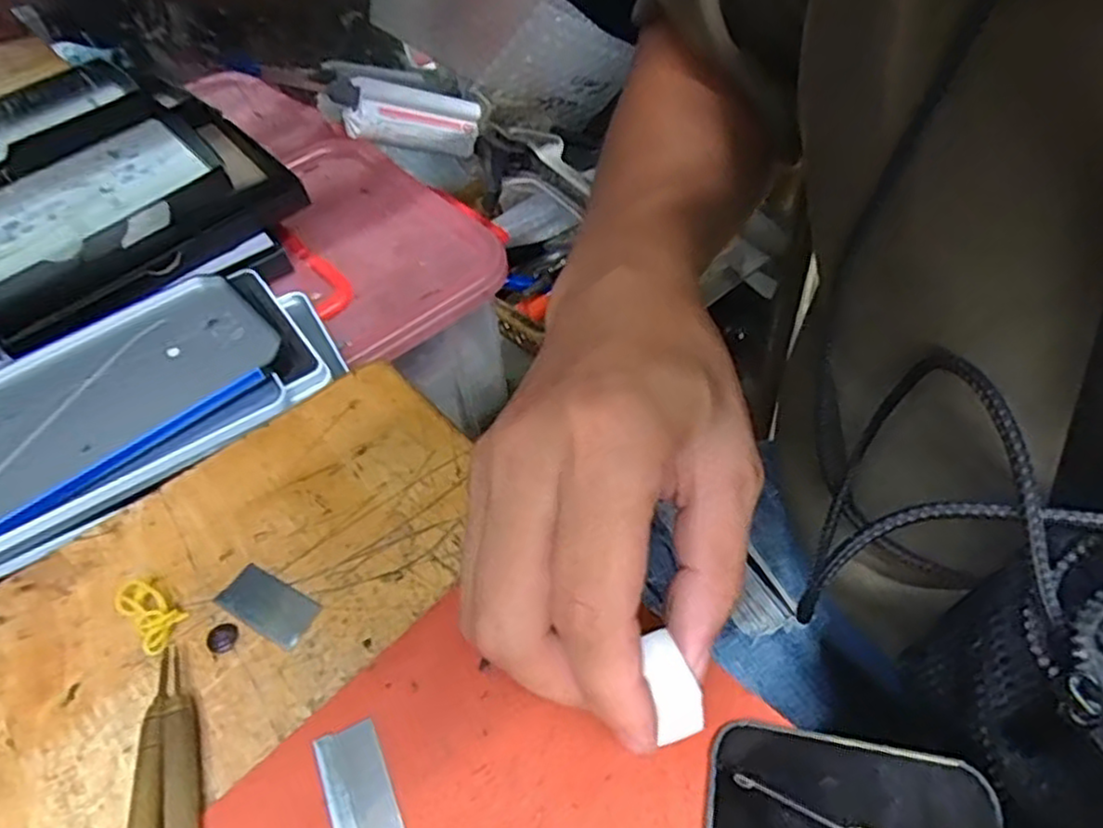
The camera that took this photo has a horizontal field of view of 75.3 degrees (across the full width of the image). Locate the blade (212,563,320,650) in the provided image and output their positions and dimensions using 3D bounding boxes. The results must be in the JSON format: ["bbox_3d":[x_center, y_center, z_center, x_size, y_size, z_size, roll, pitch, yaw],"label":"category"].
[{"bbox_3d":[-0.104,0.069,0.261,0.038,0.004,0.019,22,54,23],"label":"blade"}]

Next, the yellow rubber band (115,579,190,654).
[{"bbox_3d":[-0.146,0.072,0.258,0.029,0.010,0.016,26,56,25],"label":"yellow rubber band"}]

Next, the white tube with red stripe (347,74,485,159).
[{"bbox_3d":[-0.101,-0.219,0.532,0.100,0.041,0.012,-4,42,-34],"label":"white tube with red stripe"}]

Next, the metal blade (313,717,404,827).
[{"bbox_3d":[-0.058,0.112,0.213,0.019,0.004,0.038,-22,50,-14],"label":"metal blade"}]

